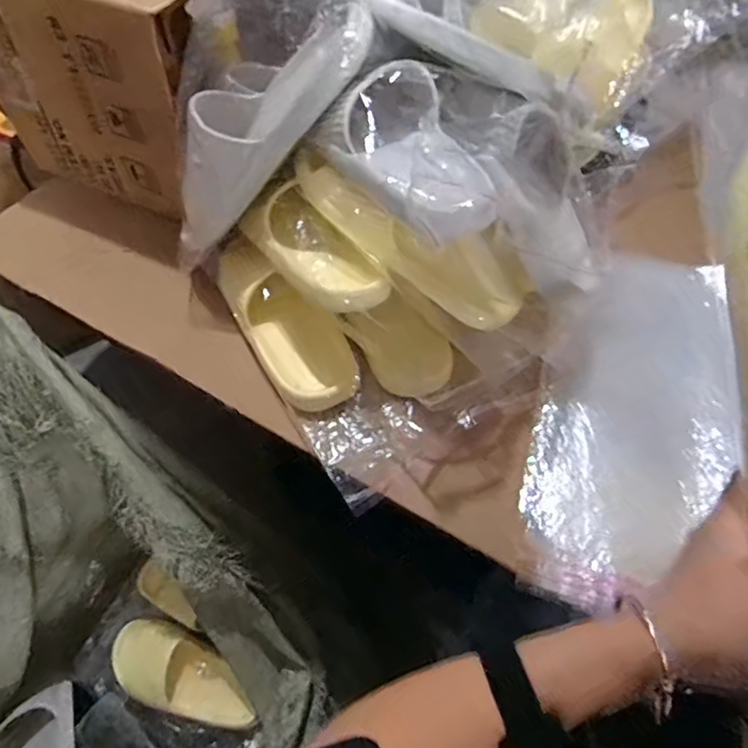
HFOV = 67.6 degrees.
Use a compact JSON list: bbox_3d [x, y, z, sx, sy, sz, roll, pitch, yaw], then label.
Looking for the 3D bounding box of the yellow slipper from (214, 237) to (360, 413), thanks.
[{"bbox_3d":[-0.089,-0.062,0.562,0.084,0.060,0.213,-27,59,-17],"label":"yellow slipper"}]

